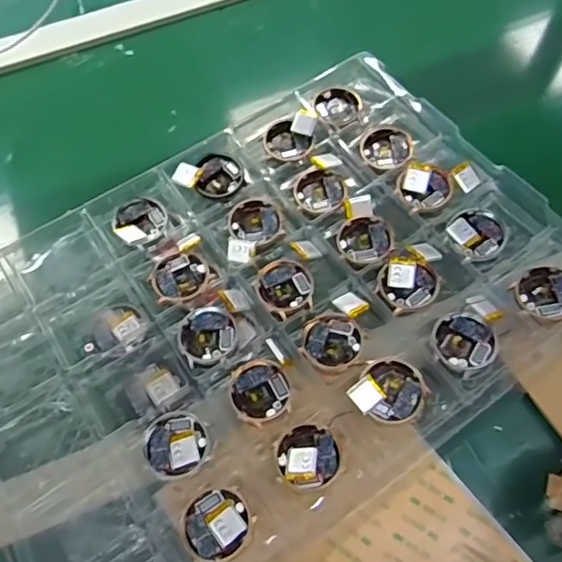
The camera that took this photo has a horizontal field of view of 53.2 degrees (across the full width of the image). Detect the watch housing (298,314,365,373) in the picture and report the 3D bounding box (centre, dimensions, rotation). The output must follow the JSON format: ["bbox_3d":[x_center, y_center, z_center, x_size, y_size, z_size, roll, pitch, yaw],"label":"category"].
[{"bbox_3d":[0.037,0.044,0.405,0.043,0.005,0.043,-1,64,1],"label":"watch housing"}]

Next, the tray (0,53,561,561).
[{"bbox_3d":[-0.021,0.017,0.428,0.436,0.044,0.313,-32,67,-13],"label":"tray"}]

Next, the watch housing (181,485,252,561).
[{"bbox_3d":[-0.040,0.150,0.350,0.041,0.005,0.040,-28,66,-12],"label":"watch housing"}]

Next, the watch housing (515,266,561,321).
[{"bbox_3d":[0.193,0.008,0.403,0.043,0.008,0.039,-31,67,-13],"label":"watch housing"}]

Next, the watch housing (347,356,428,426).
[{"bbox_3d":[0.074,0.076,0.381,0.043,0.016,0.045,-1,64,1],"label":"watch housing"}]

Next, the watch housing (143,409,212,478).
[{"bbox_3d":[-0.070,0.110,0.378,0.041,0.009,0.044,-1,64,1],"label":"watch housing"}]

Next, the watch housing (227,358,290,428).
[{"bbox_3d":[-0.014,0.077,0.391,0.040,0.006,0.043,-1,64,1],"label":"watch housing"}]

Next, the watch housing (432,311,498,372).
[{"bbox_3d":[0.129,0.043,0.398,0.043,0.012,0.042,-1,64,1],"label":"watch housing"}]

